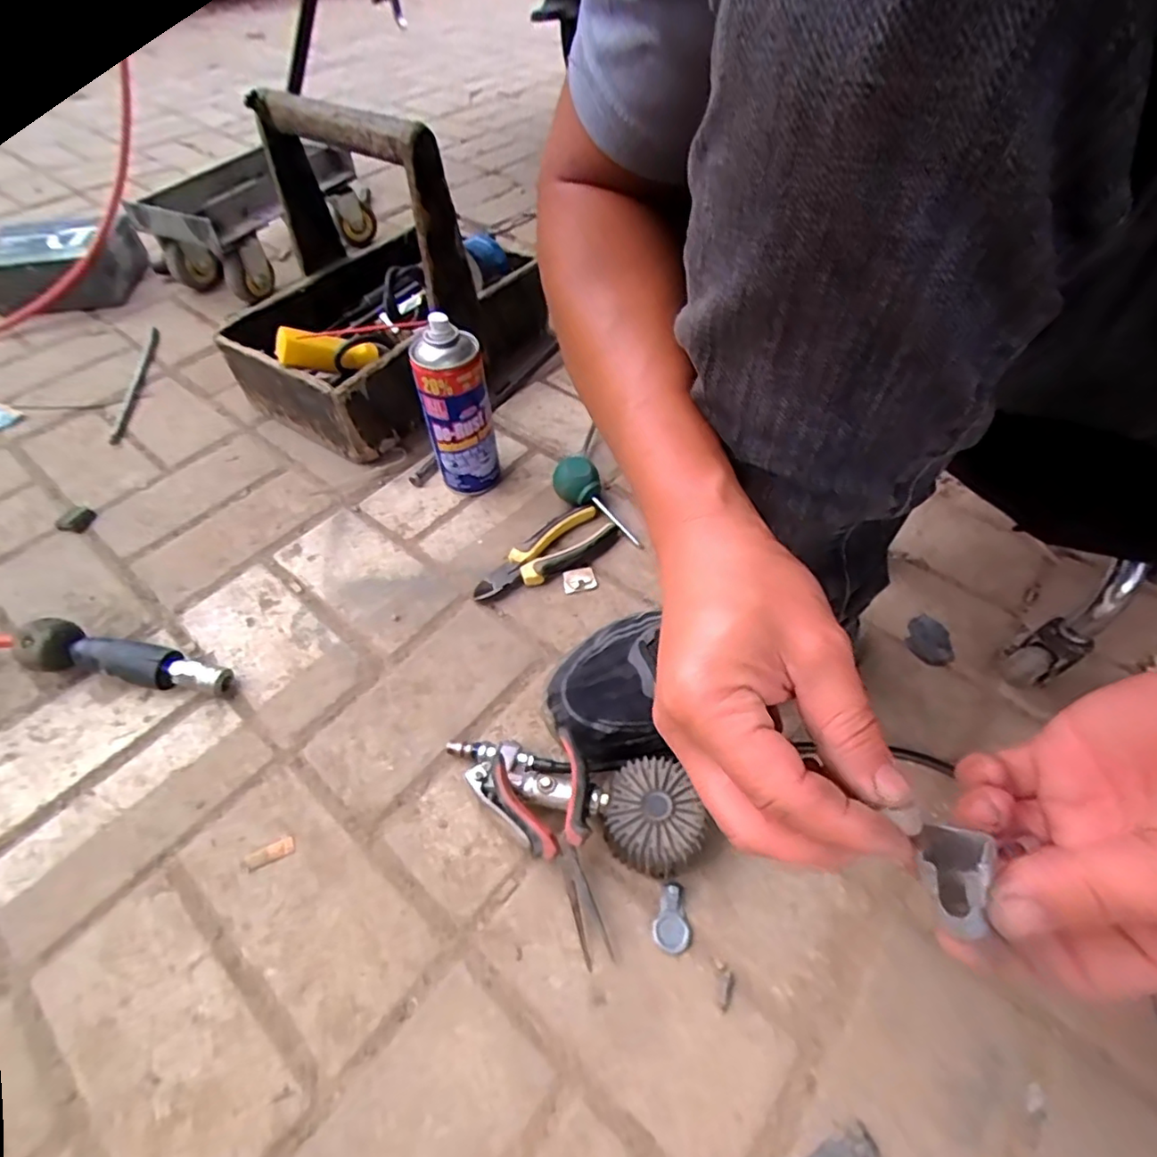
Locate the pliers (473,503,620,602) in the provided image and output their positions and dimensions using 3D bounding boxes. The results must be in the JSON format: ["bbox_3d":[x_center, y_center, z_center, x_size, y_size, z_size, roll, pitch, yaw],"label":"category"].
[{"bbox_3d":[-0.036,-0.026,0.585,0.147,0.019,0.060,-27,56,-18],"label":"pliers"}]

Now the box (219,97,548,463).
[{"bbox_3d":[-0.223,-0.347,0.676,0.267,0.292,0.325,27,57,21],"label":"box"}]

